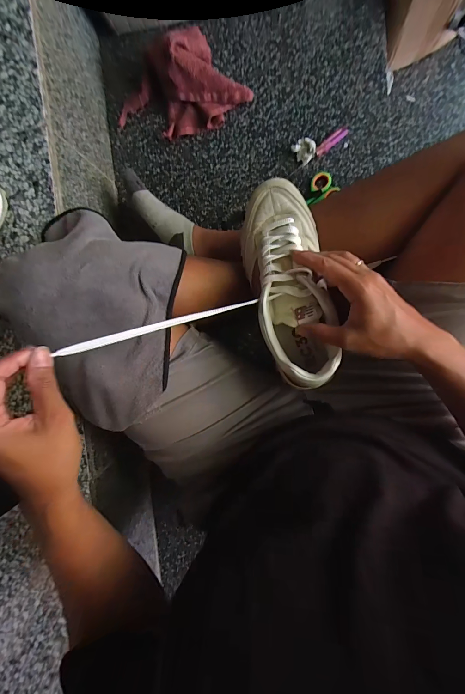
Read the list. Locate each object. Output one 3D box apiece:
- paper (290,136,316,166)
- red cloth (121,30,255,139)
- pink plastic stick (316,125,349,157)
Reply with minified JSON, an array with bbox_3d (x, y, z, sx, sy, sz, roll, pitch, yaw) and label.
[{"bbox_3d":[0.125,-0.340,0.528,0.034,0.017,0.039,-31,91,9],"label":"paper"},{"bbox_3d":[-0.095,-0.440,0.523,0.233,0.067,0.128,-16,93,9],"label":"red cloth"},{"bbox_3d":[0.170,-0.353,0.523,0.061,0.013,0.017,-36,90,9],"label":"pink plastic stick"}]

